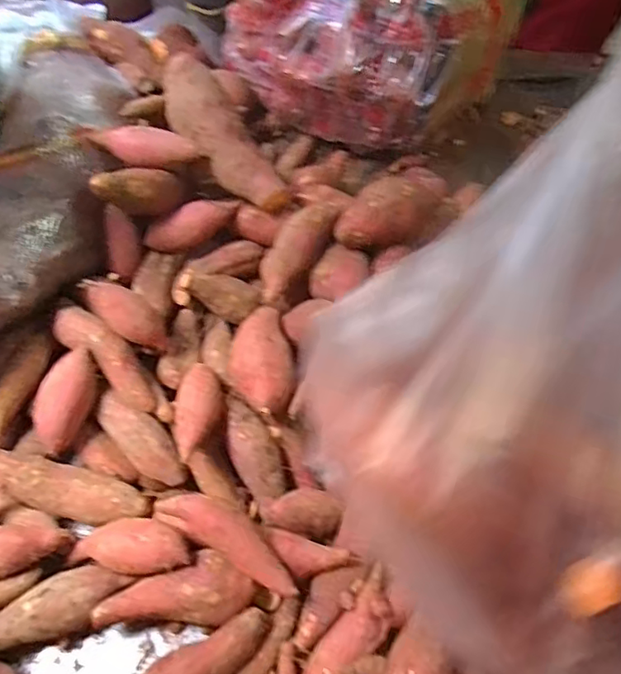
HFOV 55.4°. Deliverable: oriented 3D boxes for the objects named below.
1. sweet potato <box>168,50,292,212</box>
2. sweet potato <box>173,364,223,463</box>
[{"bbox_3d":[-0.114,-0.250,0.748,0.068,0.054,0.223,-37,93,-25],"label":"sweet potato"},{"bbox_3d":[-0.123,0.082,0.647,0.047,0.034,0.119,2,55,-1],"label":"sweet potato"}]

